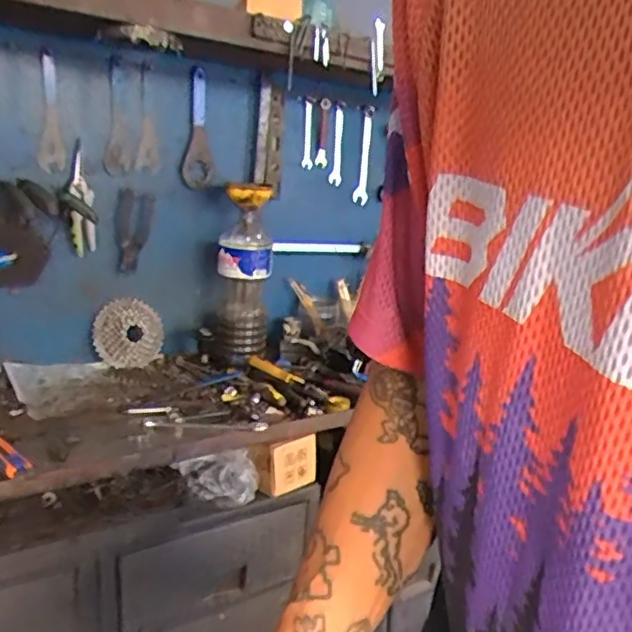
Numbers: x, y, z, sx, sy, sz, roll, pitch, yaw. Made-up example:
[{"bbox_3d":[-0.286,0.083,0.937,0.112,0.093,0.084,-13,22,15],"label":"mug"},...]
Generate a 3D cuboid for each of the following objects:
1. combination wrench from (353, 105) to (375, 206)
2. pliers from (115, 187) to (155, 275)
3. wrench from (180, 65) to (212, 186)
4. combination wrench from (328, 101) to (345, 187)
[{"bbox_3d":[0.114,-0.371,1.457,0.016,0.216,0.042,11,9,44],"label":"combination wrench"},{"bbox_3d":[-0.338,-0.154,1.164,0.066,0.152,0.031,10,-5,-41],"label":"pliers"},{"bbox_3d":[-0.233,-0.355,1.204,0.062,0.212,0.009,-16,22,-40],"label":"wrench"},{"bbox_3d":[0.047,-0.382,1.401,0.015,0.172,0.031,11,14,30],"label":"combination wrench"}]

